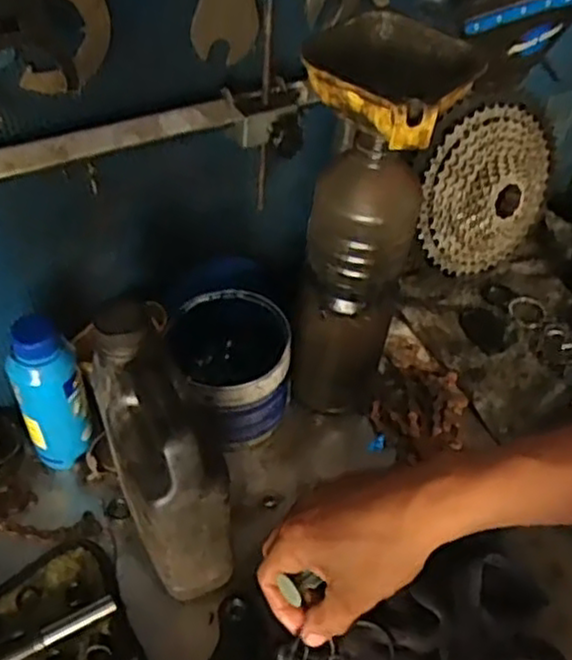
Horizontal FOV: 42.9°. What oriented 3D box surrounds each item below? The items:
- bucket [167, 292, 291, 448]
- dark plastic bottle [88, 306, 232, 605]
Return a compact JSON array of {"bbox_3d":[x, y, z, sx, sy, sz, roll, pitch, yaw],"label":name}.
[{"bbox_3d":[-0.043,0.030,0.617,0.091,0.082,0.108,-14,49,-15],"label":"bucket"},{"bbox_3d":[-0.083,0.099,0.488,0.055,0.191,0.110,-23,52,-21],"label":"dark plastic bottle"}]

